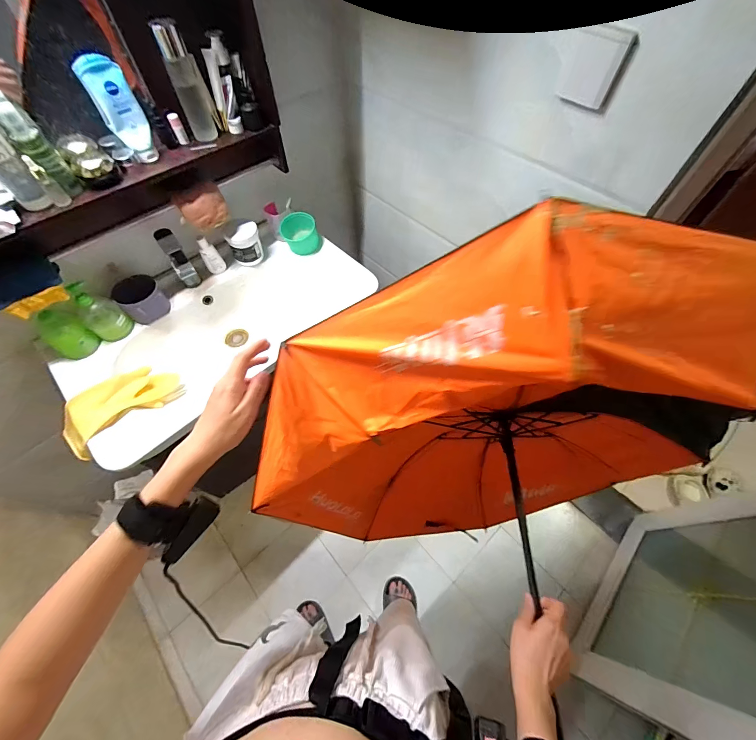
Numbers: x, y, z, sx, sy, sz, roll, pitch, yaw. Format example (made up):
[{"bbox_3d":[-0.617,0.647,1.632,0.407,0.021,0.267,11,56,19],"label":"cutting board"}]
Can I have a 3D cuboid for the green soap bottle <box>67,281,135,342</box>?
[{"bbox_3d":[-0.702,-0.145,0.826,0.072,0.155,0.083,30,64,17],"label":"green soap bottle"}]

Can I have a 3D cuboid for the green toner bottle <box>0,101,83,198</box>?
[{"bbox_3d":[-0.660,-0.423,0.647,0.041,0.145,0.052,36,66,19],"label":"green toner bottle"}]

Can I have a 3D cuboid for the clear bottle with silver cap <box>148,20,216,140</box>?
[{"bbox_3d":[-0.427,-0.642,0.747,0.049,0.200,0.062,12,60,7],"label":"clear bottle with silver cap"}]

